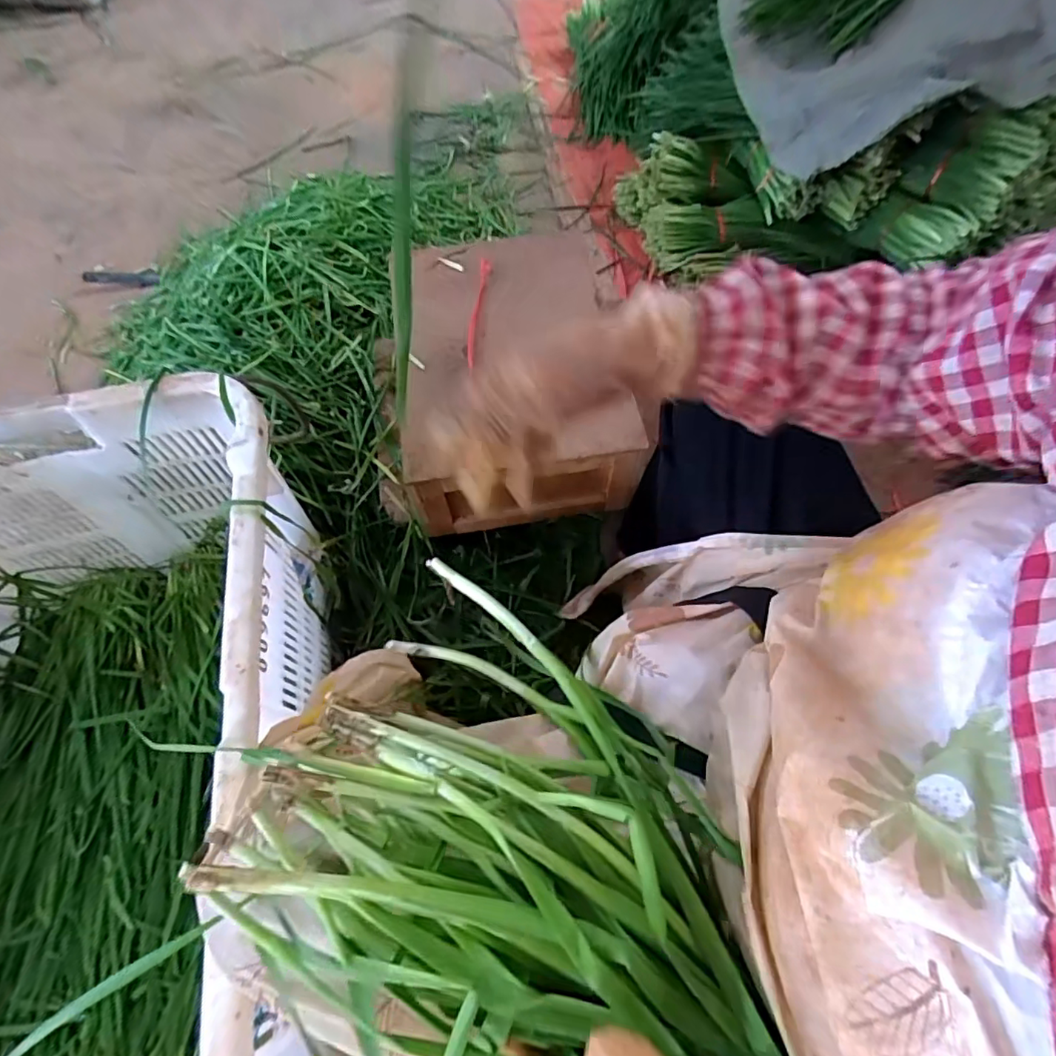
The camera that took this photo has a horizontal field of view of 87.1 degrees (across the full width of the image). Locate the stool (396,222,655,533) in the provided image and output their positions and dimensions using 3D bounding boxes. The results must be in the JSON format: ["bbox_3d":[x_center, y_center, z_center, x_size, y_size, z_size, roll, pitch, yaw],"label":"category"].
[{"bbox_3d":[-0.020,-0.201,0.705,0.240,0.131,0.369,-9,62,-3],"label":"stool"}]

